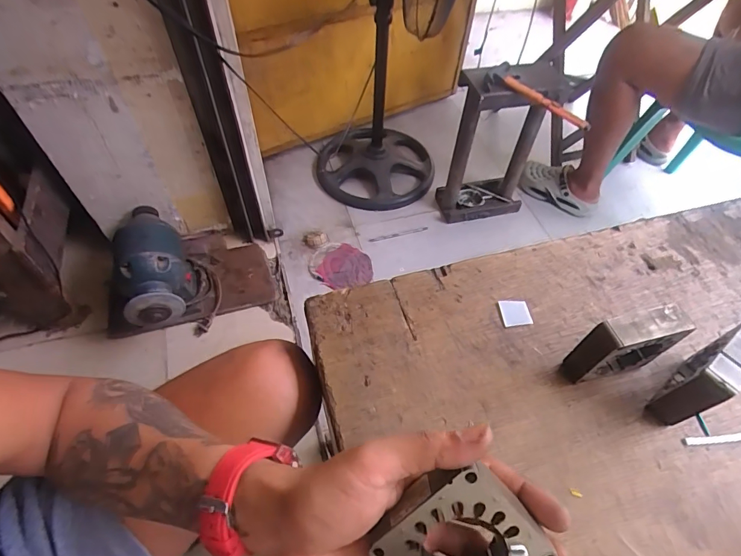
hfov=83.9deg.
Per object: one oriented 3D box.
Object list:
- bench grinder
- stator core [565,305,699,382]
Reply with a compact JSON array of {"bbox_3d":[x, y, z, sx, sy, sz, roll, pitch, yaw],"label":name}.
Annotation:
[{"bbox_3d":[-0.479,-0.026,0.901,0.142,0.169,0.302,-22,58,-16],"label":"bench grinder"},{"bbox_3d":[0.208,0.057,0.336,0.083,0.080,0.023,-11,56,-10],"label":"stator core"}]

